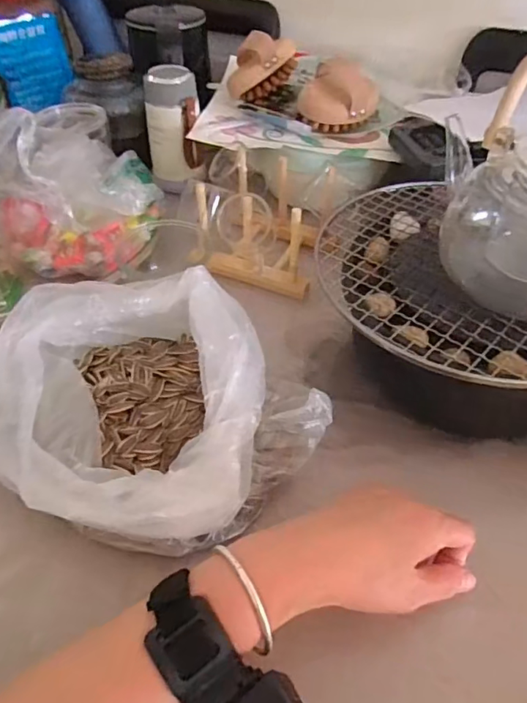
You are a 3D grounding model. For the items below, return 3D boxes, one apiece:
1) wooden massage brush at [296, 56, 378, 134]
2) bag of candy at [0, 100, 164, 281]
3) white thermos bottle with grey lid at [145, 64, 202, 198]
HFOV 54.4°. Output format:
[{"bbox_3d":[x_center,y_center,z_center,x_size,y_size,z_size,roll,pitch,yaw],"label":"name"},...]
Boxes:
[{"bbox_3d":[0.093,-0.308,0.616,0.087,0.065,0.072,16,48,15],"label":"wooden massage brush"},{"bbox_3d":[-0.200,-0.169,0.542,0.161,0.149,0.109,9,46,8],"label":"bag of candy"},{"bbox_3d":[-0.114,-0.279,0.665,0.068,0.143,0.064,-10,46,-9],"label":"white thermos bottle with grey lid"}]

